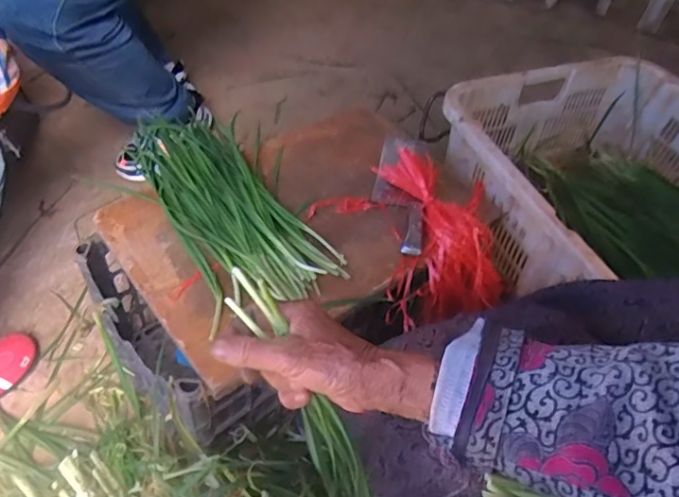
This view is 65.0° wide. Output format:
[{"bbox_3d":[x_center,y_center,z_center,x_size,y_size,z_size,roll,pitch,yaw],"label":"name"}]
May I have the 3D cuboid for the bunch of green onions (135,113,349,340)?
[{"bbox_3d":[-0.171,-0.073,0.804,0.172,0.037,0.439,-24,55,-25],"label":"bunch of green onions"}]

